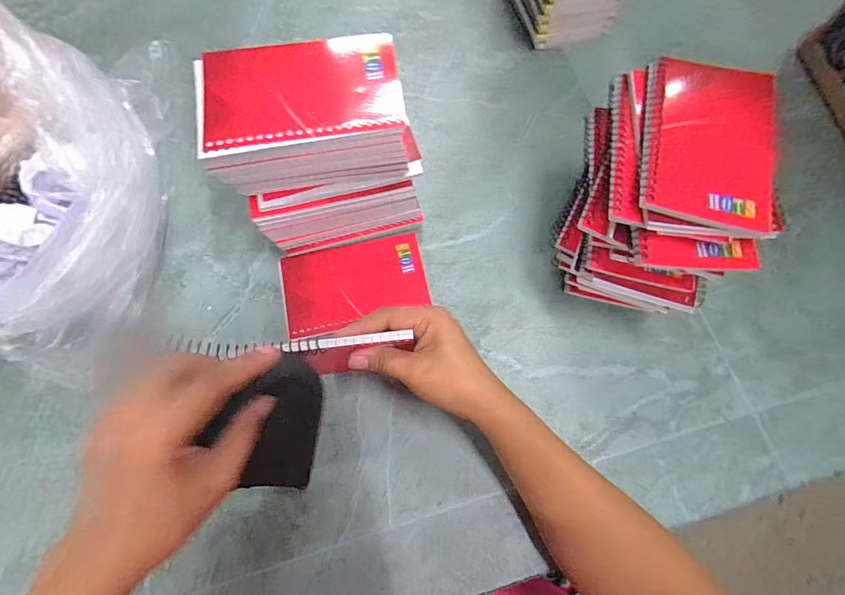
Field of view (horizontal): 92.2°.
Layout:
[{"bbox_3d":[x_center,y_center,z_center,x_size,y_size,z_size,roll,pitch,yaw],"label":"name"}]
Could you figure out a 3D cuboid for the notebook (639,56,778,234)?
[{"bbox_3d":[0.194,-0.108,0.276,0.081,0.013,0.129,13,73,2],"label":"notebook"}]

